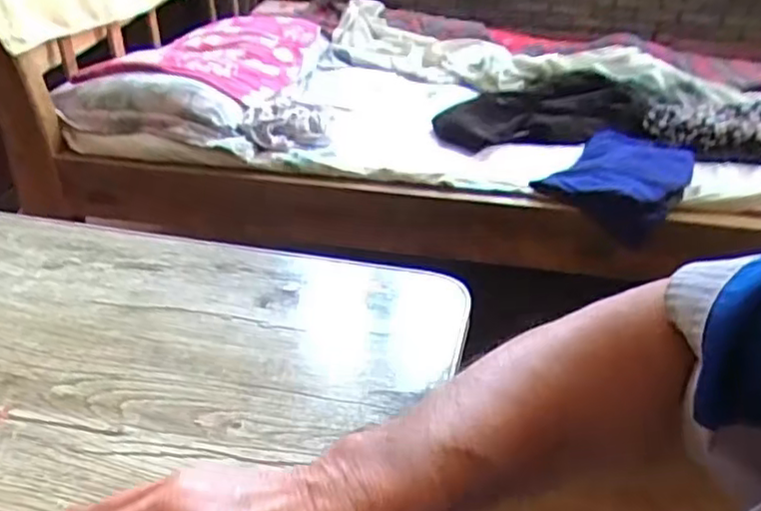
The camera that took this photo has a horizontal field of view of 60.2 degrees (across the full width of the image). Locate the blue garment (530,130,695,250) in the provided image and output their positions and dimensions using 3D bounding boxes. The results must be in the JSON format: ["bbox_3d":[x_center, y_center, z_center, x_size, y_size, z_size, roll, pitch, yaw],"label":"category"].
[{"bbox_3d":[0.407,-0.129,1.098,0.193,0.071,0.290,17,34,26],"label":"blue garment"}]

